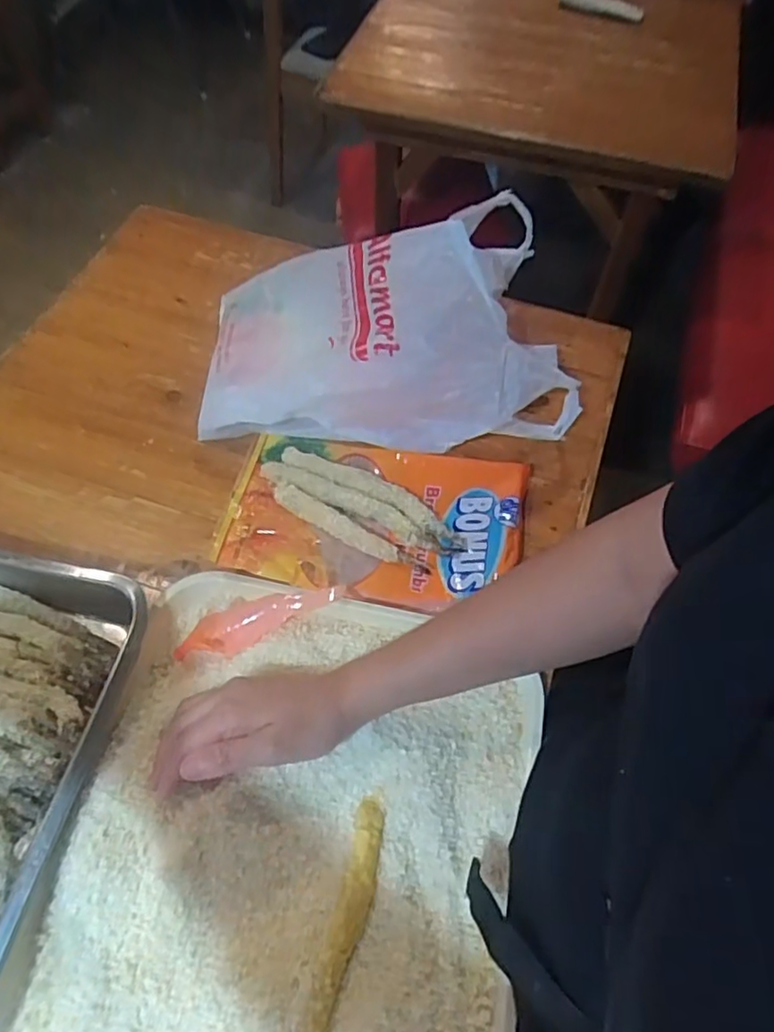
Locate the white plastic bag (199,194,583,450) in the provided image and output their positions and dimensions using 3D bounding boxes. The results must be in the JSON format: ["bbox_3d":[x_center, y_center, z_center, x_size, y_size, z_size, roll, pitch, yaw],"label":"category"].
[{"bbox_3d":[0.004,-0.179,0.592,0.341,0.123,0.191,1,59,-1],"label":"white plastic bag"}]

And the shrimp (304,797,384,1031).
[{"bbox_3d":[-0.032,0.261,0.380,0.027,0.019,0.170,18,60,9],"label":"shrimp"}]

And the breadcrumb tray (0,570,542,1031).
[{"bbox_3d":[-0.065,0.234,0.402,0.291,0.030,0.388,11,59,6],"label":"breadcrumb tray"}]

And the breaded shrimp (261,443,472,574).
[{"bbox_3d":[-0.022,-0.008,0.550,0.181,0.014,0.069,26,62,13],"label":"breaded shrimp"}]

